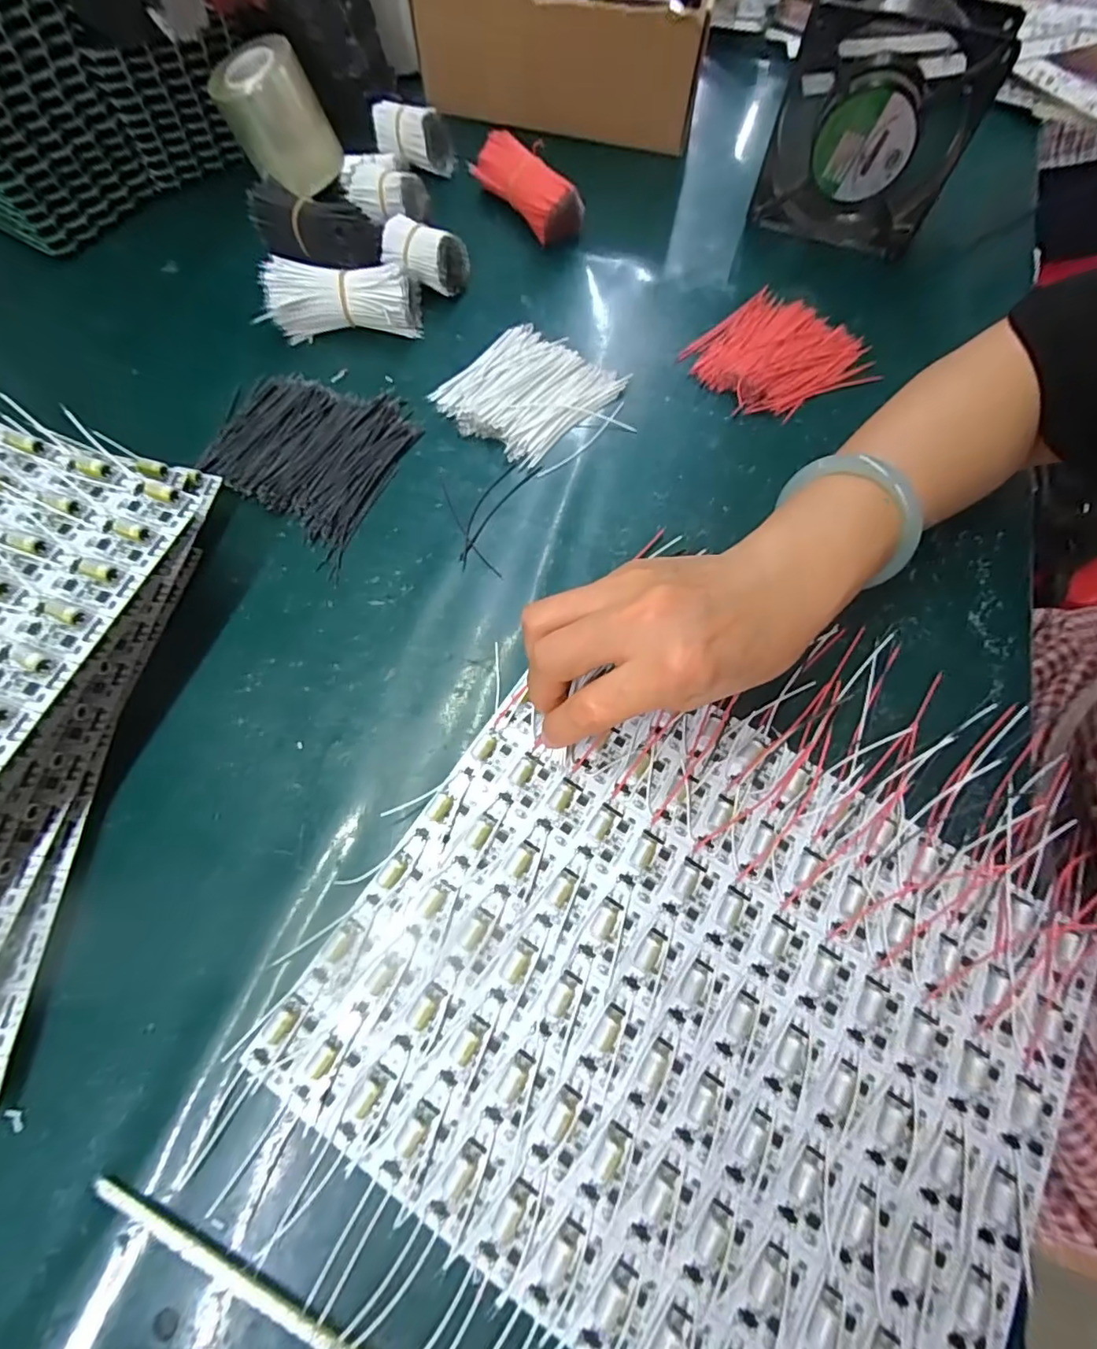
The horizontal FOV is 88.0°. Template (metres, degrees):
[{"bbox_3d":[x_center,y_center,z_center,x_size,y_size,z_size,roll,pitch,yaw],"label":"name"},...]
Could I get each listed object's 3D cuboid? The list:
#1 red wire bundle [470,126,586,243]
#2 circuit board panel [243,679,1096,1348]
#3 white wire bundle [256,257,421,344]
[{"bbox_3d":[-0.016,-0.349,0.412,0.088,0.040,0.029,40,72,12],"label":"red wire bundle"},{"bbox_3d":[0.062,0.135,0.243,0.281,0.009,0.238,32,71,10],"label":"circuit board panel"},{"bbox_3d":[-0.132,-0.240,0.365,0.098,0.034,0.035,-7,69,-5],"label":"white wire bundle"}]

